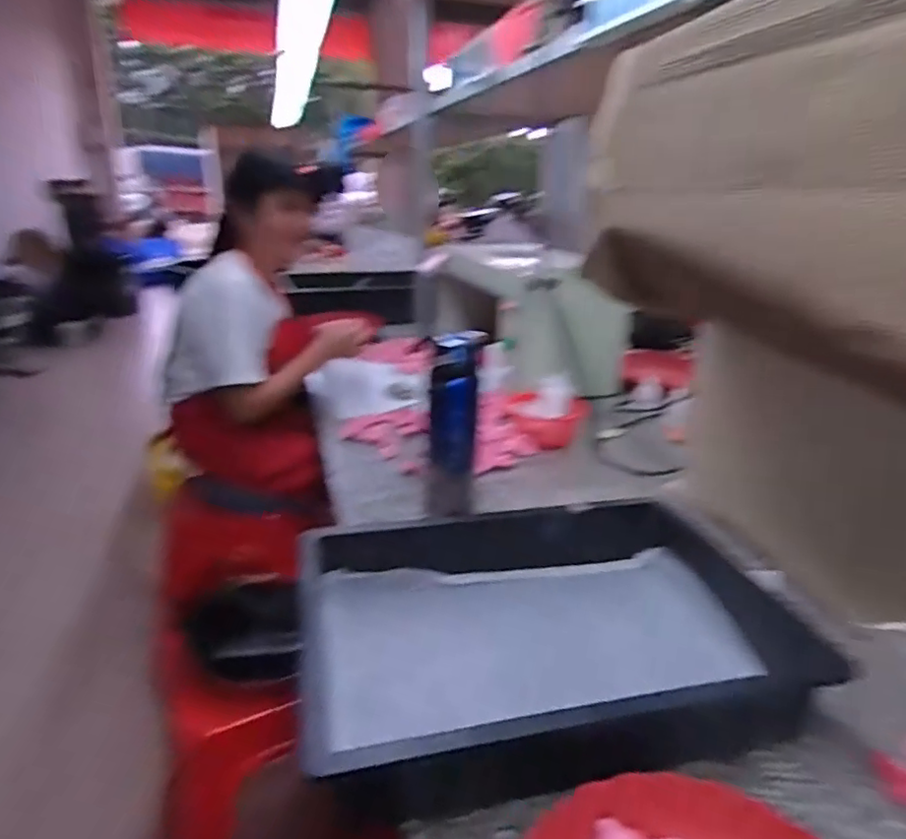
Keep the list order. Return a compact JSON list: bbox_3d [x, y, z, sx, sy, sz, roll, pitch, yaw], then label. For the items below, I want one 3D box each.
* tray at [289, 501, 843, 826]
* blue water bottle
[{"bbox_3d":[0.083,0.202,0.613,0.438,0.083,0.293,-4,22,-16],"label":"tray"},{"bbox_3d":[0.000,0.022,0.831,0.077,0.258,0.063,1,21,-2],"label":"blue water bottle"}]

